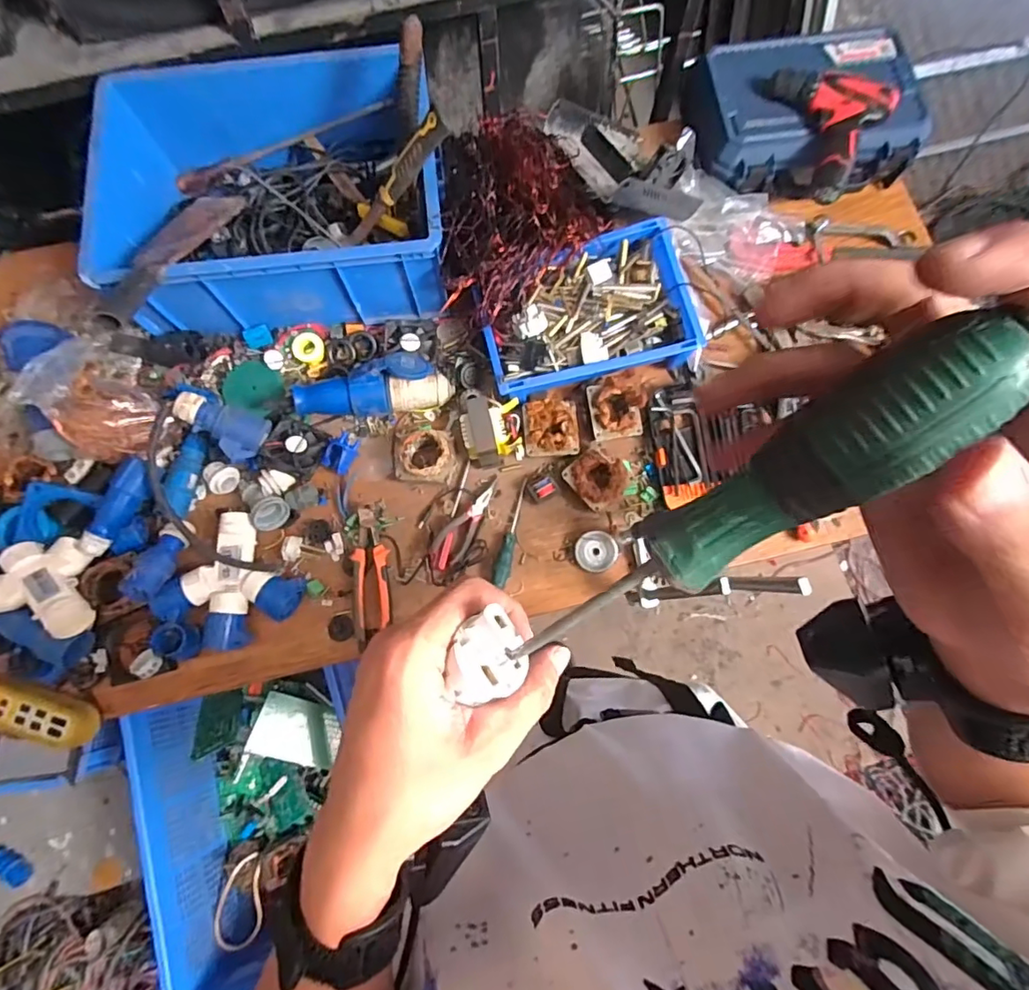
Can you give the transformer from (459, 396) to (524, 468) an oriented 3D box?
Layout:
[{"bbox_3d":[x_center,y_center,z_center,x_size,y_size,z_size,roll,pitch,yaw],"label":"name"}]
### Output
[{"bbox_3d":[-0.035,-0.096,0.814,0.091,0.065,0.101,-11,76,-3],"label":"transformer"}]

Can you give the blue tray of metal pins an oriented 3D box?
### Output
[{"bbox_3d":[0.111,-0.282,0.810,0.329,0.060,0.209,-14,76,-3],"label":"blue tray of metal pins"}]

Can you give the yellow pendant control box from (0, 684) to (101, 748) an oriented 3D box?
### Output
[{"bbox_3d":[-0.676,0.301,0.737,0.183,0.036,0.060,12,76,3],"label":"yellow pendant control box"}]

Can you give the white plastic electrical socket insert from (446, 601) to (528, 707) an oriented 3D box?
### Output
[{"bbox_3d":[-0.013,0.071,0.230,0.035,0.019,0.033,-30,78,-7],"label":"white plastic electrical socket insert"}]

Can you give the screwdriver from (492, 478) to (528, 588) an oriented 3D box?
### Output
[{"bbox_3d":[-0.004,0.054,0.809,0.022,0.016,0.167,13,76,3],"label":"screwdriver"}]

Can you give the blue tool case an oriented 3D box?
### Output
[{"bbox_3d":[0.481,-0.642,0.894,0.370,0.119,0.271,-2,76,0],"label":"blue tool case"}]

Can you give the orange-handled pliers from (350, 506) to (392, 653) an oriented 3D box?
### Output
[{"bbox_3d":[-0.210,0.121,0.781,0.051,0.028,0.198,-4,76,-1],"label":"orange-handled pliers"}]

